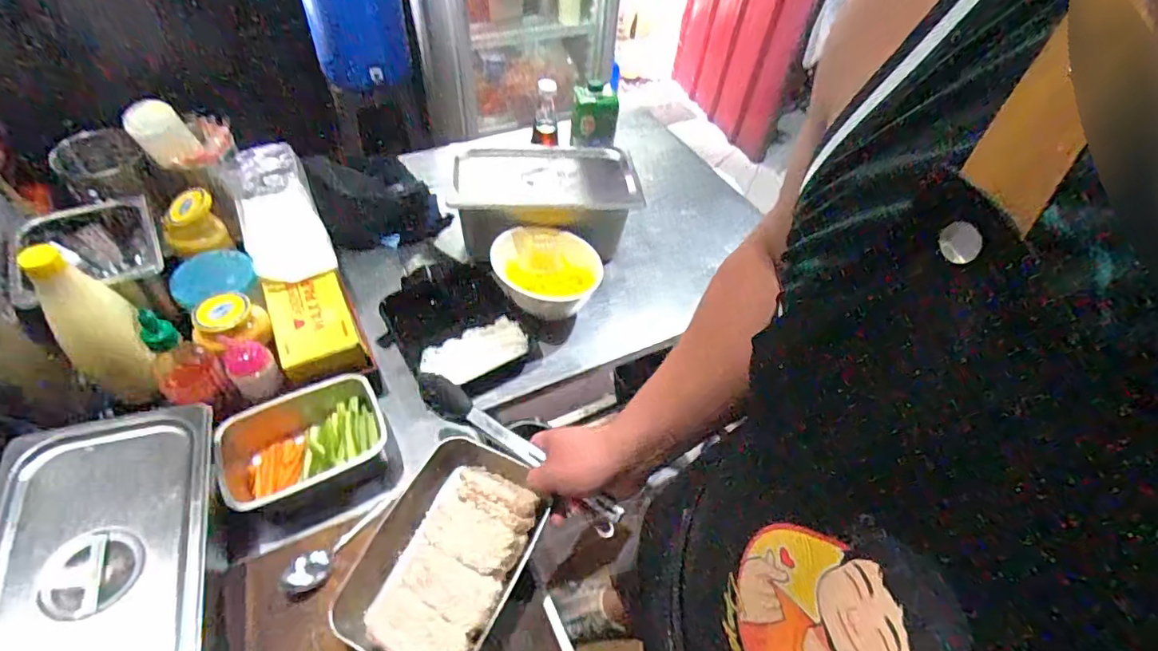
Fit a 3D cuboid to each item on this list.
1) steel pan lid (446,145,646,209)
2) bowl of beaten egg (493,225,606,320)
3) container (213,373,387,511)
[{"bbox_3d":[-0.057,-0.255,0.923,0.303,0.022,0.159,-2,51,-7],"label":"steel pan lid"},{"bbox_3d":[-0.050,-0.085,0.873,0.166,0.082,0.151,10,51,3],"label":"bowl of beaten egg"},{"bbox_3d":[-0.346,0.158,0.695,0.192,0.075,0.130,-21,56,-21],"label":"container"}]

